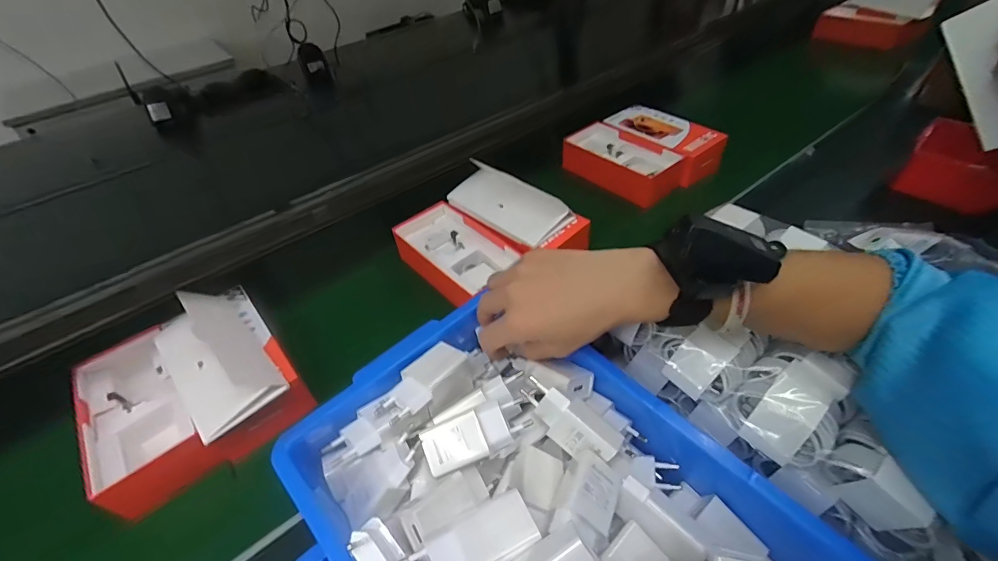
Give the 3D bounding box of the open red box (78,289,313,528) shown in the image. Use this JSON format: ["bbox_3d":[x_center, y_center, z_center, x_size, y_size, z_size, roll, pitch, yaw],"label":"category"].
[{"bbox_3d":[-0.323,0.104,0.439,0.183,0.085,0.196,-34,50,-25],"label":"open red box"}]

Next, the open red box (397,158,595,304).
[{"bbox_3d":[-0.017,-0.059,0.565,0.190,0.079,0.201,-34,50,-25],"label":"open red box"}]

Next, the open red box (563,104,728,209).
[{"bbox_3d":[0.230,-0.206,0.705,0.179,0.066,0.193,-27,47,-20],"label":"open red box"}]

